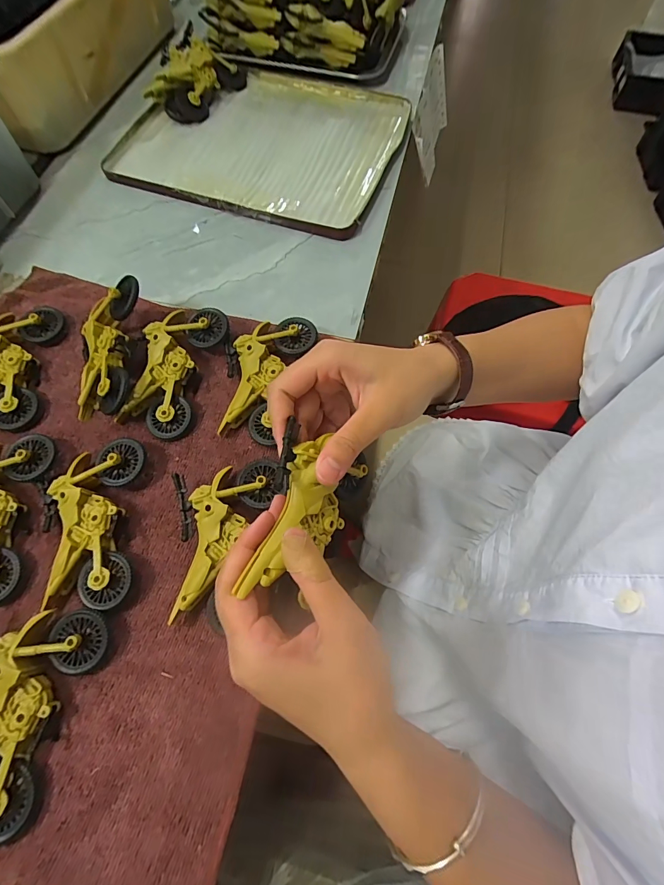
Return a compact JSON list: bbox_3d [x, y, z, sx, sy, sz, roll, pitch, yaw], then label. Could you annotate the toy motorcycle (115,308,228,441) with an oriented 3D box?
[{"bbox_3d":[-0.130,-0.062,0.321,0.058,0.029,0.112,18,68,6],"label":"toy motorcycle"}]

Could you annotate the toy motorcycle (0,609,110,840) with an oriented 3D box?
[{"bbox_3d":[-0.188,0.156,0.231,0.066,0.021,0.112,15,68,5],"label":"toy motorcycle"}]

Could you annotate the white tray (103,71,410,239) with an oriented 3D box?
[{"bbox_3d":[-0.077,-0.350,0.456,0.291,0.022,0.235,16,68,6],"label":"white tray"}]

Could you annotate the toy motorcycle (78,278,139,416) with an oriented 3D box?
[{"bbox_3d":[-0.181,-0.081,0.320,0.055,0.026,0.122,-12,71,23],"label":"toy motorcycle"}]

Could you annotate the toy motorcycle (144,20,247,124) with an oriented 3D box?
[{"bbox_3d":[-0.169,-0.438,0.464,0.084,0.045,0.114,27,69,10],"label":"toy motorcycle"}]

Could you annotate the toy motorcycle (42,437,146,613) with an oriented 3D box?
[{"bbox_3d":[-0.172,0.053,0.275,0.065,0.022,0.112,-2,67,-2],"label":"toy motorcycle"}]

